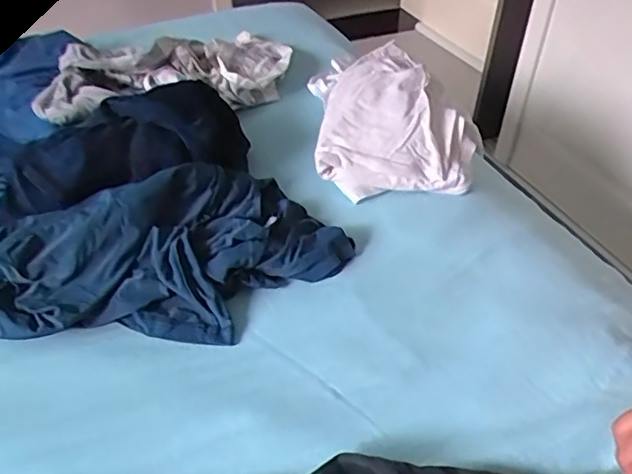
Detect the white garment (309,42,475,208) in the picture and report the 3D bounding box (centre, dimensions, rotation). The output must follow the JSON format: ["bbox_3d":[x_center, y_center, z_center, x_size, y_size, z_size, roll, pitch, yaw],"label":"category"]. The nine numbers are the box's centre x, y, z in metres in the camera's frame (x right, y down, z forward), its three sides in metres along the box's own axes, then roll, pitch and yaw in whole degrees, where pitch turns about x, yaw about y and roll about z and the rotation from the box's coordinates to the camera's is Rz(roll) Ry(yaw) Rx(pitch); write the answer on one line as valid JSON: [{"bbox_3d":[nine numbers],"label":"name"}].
[{"bbox_3d":[0.083,-0.152,0.724,0.177,0.075,0.250,-3,42,-4],"label":"white garment"}]

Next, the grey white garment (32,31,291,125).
[{"bbox_3d":[-0.170,-0.212,0.768,0.169,0.088,0.362,29,49,28],"label":"grey white garment"}]

